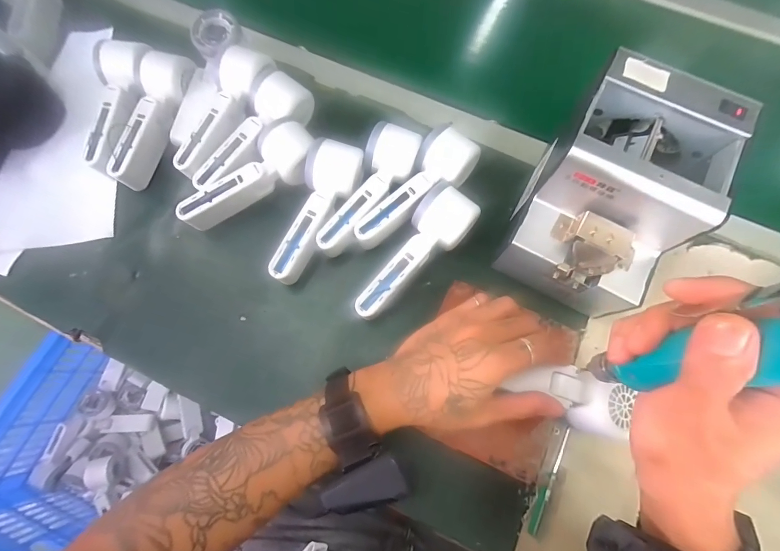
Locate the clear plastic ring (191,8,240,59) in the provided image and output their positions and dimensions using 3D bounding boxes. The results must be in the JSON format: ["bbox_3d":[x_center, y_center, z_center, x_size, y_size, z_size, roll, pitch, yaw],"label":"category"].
[{"bbox_3d":[-0.213,-0.295,0.435,0.056,0.017,0.056,-34,76,-10],"label":"clear plastic ring"}]

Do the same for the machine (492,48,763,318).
[{"bbox_3d":[0.202,-0.071,0.328,0.122,0.123,0.176,29,75,8],"label":"machine"}]

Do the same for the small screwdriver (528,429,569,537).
[{"bbox_3d":[0.153,0.195,0.343,0.011,0.013,0.101,25,74,7],"label":"small screwdriver"}]

